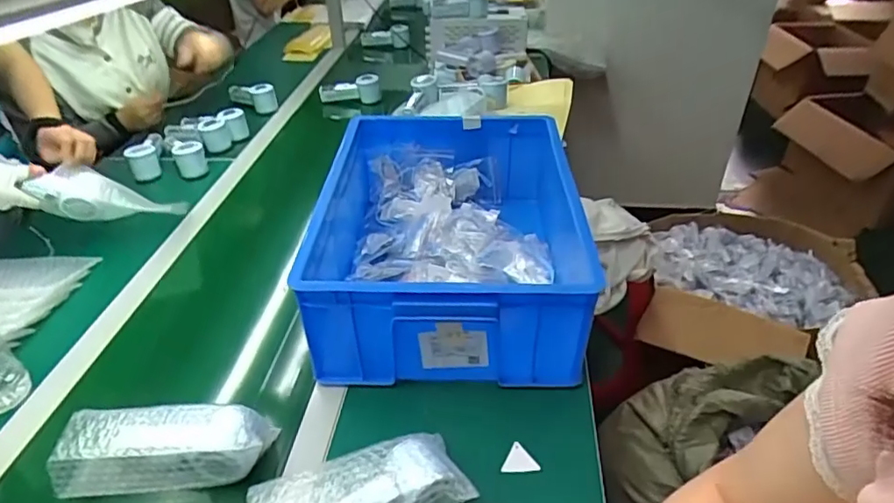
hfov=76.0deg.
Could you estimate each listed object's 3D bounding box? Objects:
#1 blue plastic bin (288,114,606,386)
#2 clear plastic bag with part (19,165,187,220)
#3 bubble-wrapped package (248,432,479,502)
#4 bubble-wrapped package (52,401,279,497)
[{"bbox_3d":[0.000,-0.029,0.838,0.367,0.172,0.458,0,36,0],"label":"blue plastic bin"},{"bbox_3d":[-0.549,-0.080,0.931,0.229,0.070,0.083,9,30,-28],"label":"clear plastic bag with part"},{"bbox_3d":[-0.088,0.240,0.556,0.200,0.059,0.093,-14,38,-18],"label":"bubble-wrapped package"},{"bbox_3d":[-0.296,0.206,0.607,0.205,0.060,0.067,-4,36,-5],"label":"bubble-wrapped package"}]

